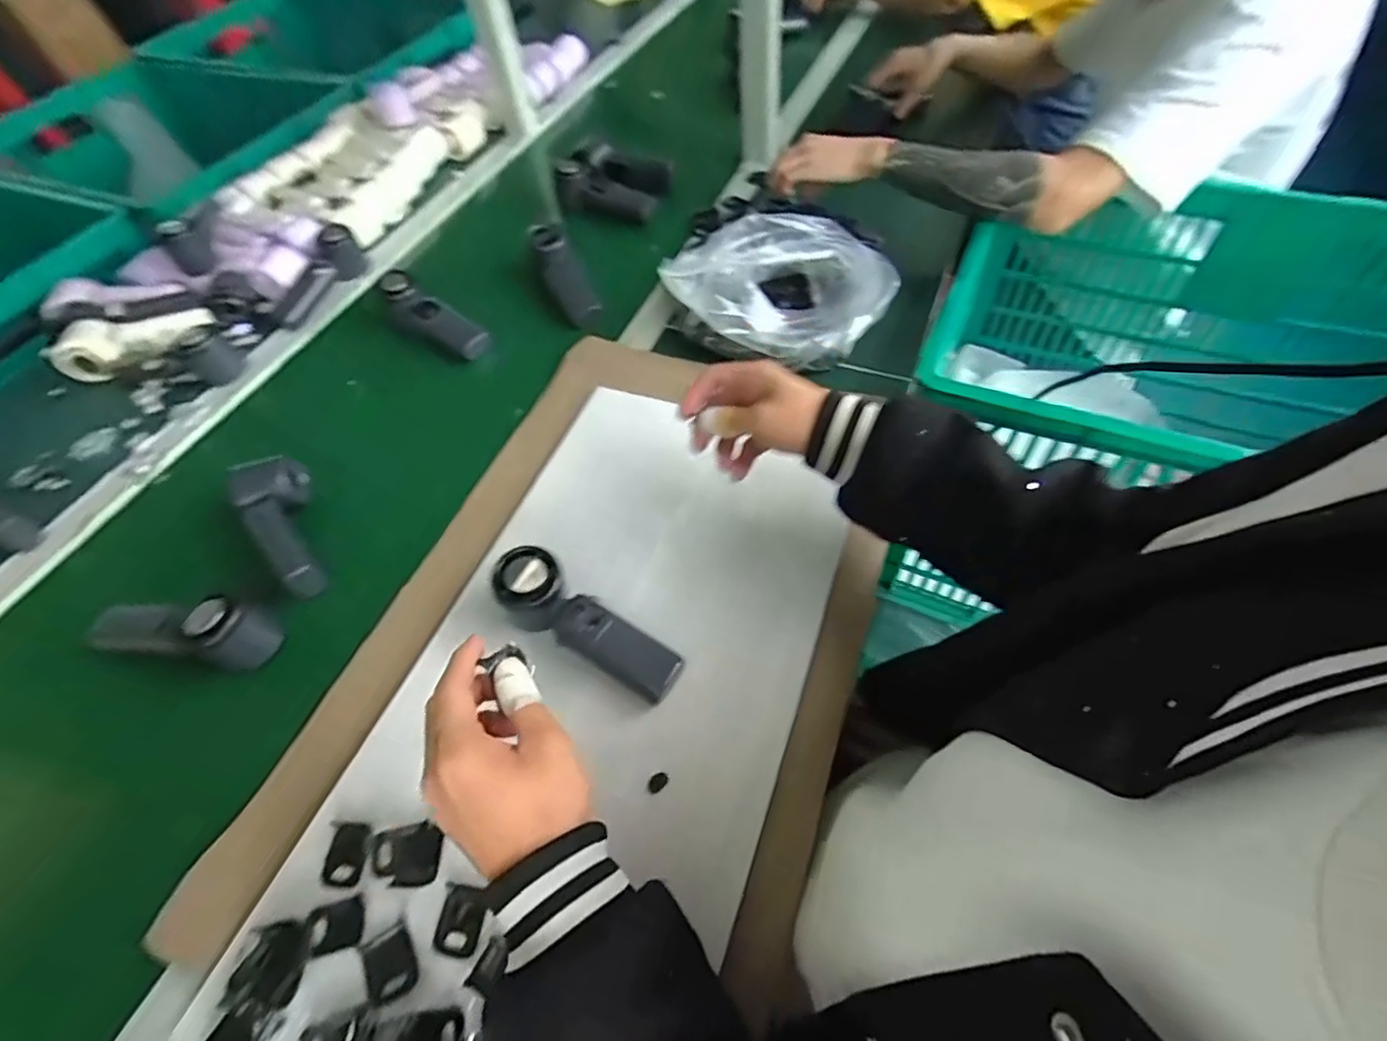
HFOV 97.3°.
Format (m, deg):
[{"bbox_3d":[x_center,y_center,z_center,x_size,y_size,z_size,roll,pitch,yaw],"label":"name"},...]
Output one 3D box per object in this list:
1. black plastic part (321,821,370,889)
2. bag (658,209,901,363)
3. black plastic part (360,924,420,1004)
[{"bbox_3d":[-0.239,0.228,0.418,0.029,0.008,0.039,0,65,8],"label":"black plastic part"},{"bbox_3d":[0.093,-0.250,0.666,0.235,0.091,0.140,-6,55,1],"label":"bag"},{"bbox_3d":[-0.188,0.274,0.377,0.027,0.009,0.039,-30,58,-15],"label":"black plastic part"}]

